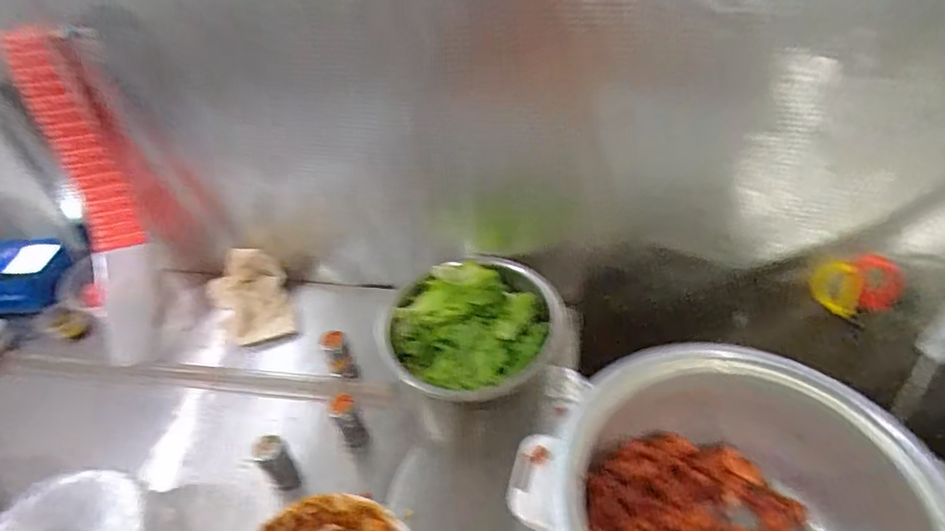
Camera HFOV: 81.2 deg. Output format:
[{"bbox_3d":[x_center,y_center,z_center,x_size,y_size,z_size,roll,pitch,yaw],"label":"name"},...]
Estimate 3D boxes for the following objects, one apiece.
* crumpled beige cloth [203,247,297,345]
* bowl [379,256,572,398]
[{"bbox_3d":[-0.403,0.050,1.000,0.136,0.073,0.204,-27,47,-21],"label":"crumpled beige cloth"},{"bbox_3d":[-0.009,0.105,0.865,0.280,0.085,0.260,-3,43,3],"label":"bowl"}]

